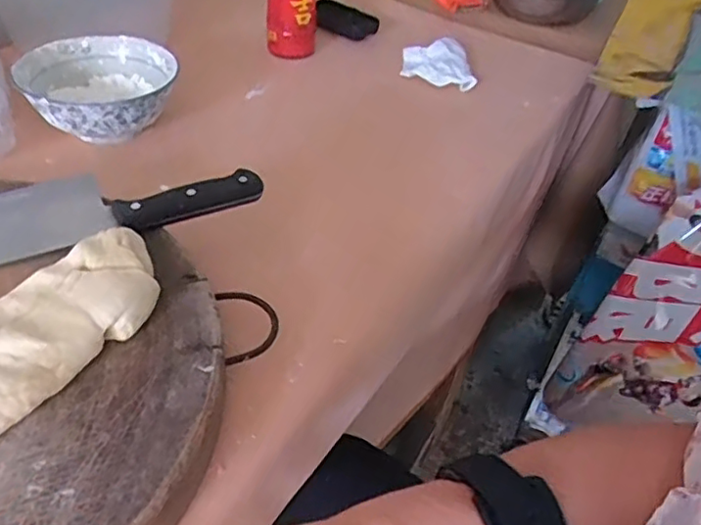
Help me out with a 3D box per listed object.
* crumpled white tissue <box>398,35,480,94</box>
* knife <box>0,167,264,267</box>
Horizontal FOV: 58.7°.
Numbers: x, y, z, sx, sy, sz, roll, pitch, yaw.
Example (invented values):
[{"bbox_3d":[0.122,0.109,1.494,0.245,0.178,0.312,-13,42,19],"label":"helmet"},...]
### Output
[{"bbox_3d":[0.113,-0.252,0.800,0.086,0.029,0.089,0,41,-9],"label":"crumpled white tissue"},{"bbox_3d":[-0.209,-0.035,0.450,0.283,0.022,0.073,-14,45,-23],"label":"knife"}]

